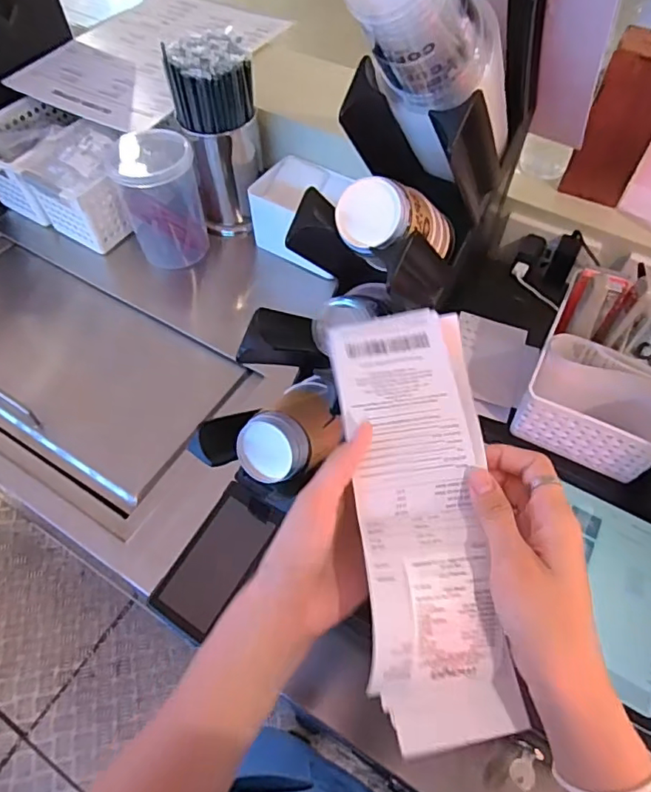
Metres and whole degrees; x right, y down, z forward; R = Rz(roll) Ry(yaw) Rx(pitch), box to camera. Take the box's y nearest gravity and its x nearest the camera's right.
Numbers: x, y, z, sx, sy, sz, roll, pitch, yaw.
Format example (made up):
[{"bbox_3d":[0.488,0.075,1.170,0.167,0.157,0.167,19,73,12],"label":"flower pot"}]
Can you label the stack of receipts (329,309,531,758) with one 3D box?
[{"bbox_3d":[0.061,0.069,0.348,0.089,0.053,0.273,-3,70,-3],"label":"stack of receipts"}]

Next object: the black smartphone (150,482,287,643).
[{"bbox_3d":[-0.113,0.173,0.570,0.071,0.007,0.153,36,76,-2],"label":"black smartphone"}]

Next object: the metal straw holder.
[{"bbox_3d":[-0.158,-0.382,0.814,0.112,0.277,0.090,-10,56,-8],"label":"metal straw holder"}]

